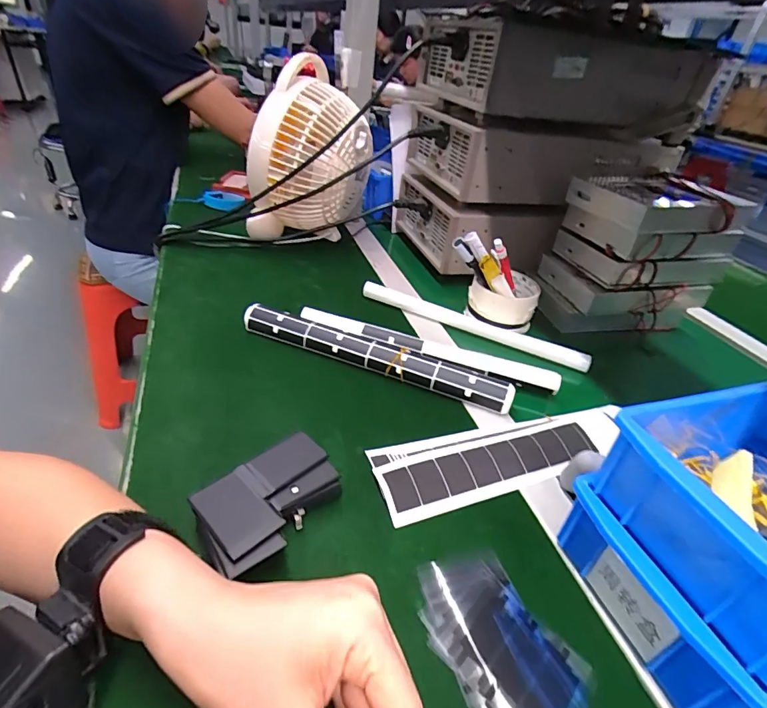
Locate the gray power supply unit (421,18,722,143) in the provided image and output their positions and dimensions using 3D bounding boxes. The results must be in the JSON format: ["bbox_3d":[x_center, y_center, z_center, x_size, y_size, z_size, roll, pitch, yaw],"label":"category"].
[{"bbox_3d":[0.245,-0.385,0.607,0.334,0.094,0.213,-6,38,-18],"label":"gray power supply unit"}]

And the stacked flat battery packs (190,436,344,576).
[{"bbox_3d":[-0.078,0.107,0.308,0.062,0.034,0.100,32,42,30],"label":"stacked flat battery packs"}]

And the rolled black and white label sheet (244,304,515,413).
[{"bbox_3d":[-0.011,0.001,0.466,0.292,0.030,0.028,18,37,13],"label":"rolled black and white label sheet"}]

